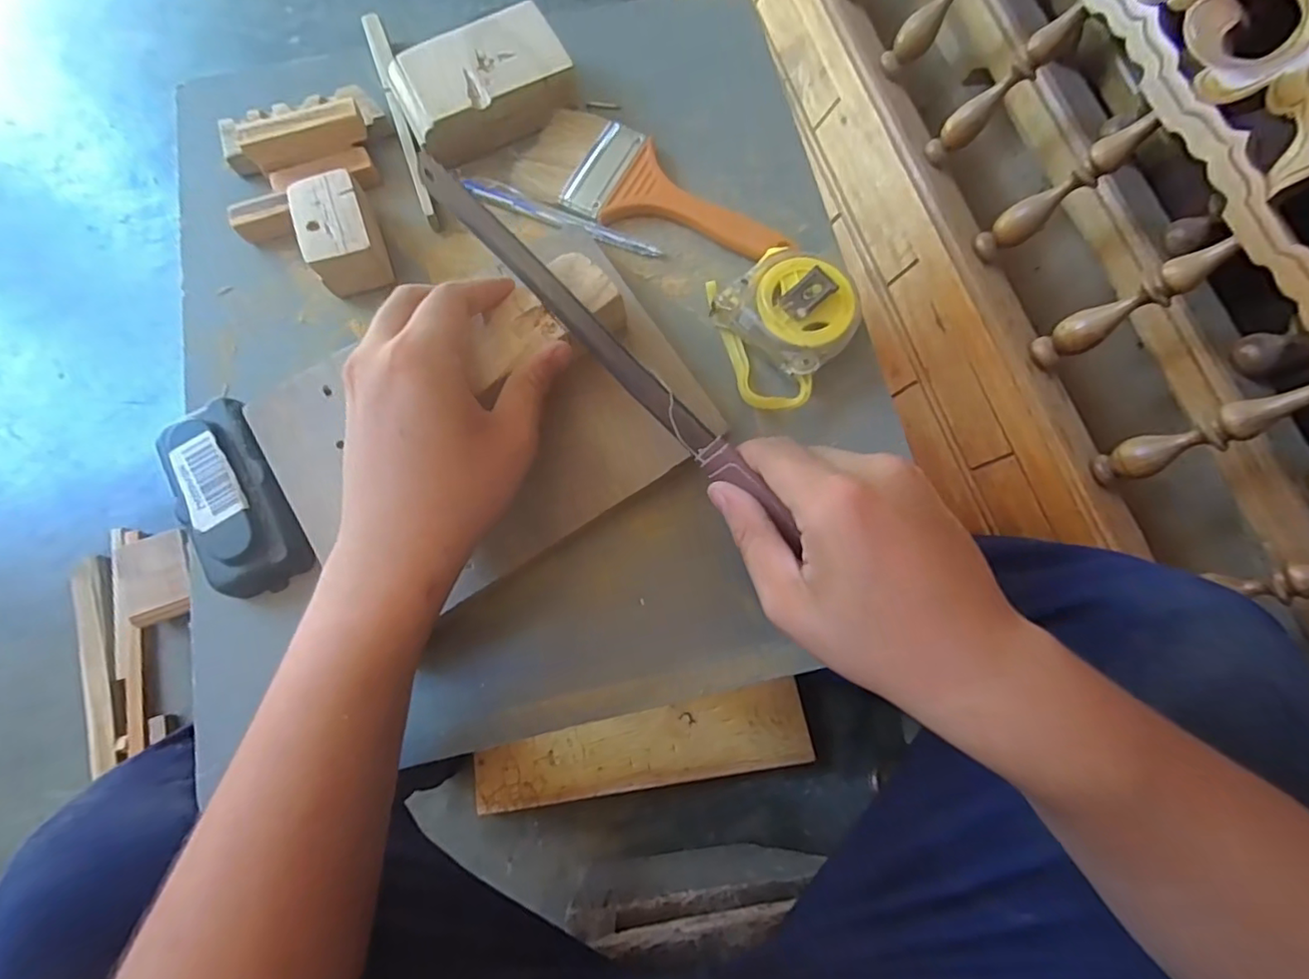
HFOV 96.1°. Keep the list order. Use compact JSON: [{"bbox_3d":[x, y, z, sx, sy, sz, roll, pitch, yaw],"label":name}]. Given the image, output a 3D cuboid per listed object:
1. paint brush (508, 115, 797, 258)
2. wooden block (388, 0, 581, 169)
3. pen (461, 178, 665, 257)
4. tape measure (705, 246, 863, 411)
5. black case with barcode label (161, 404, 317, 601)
[{"bbox_3d":[-0.002,-0.186,0.371,0.173,0.014,0.063,26,78,6],"label":"paint brush"},{"bbox_3d":[-0.107,-0.253,0.371,0.101,0.030,0.064,-29,79,-6],"label":"wooden block"},{"bbox_3d":[-0.058,-0.169,0.366,0.130,0.005,0.014,23,78,5],"label":"pen"},{"bbox_3d":[0.078,-0.095,0.336,0.075,0.031,0.087,-19,78,-4],"label":"tape measure"},{"bbox_3d":[-0.223,0.004,0.309,0.049,0.024,0.103,-28,79,-6],"label":"black case with barcode label"}]

